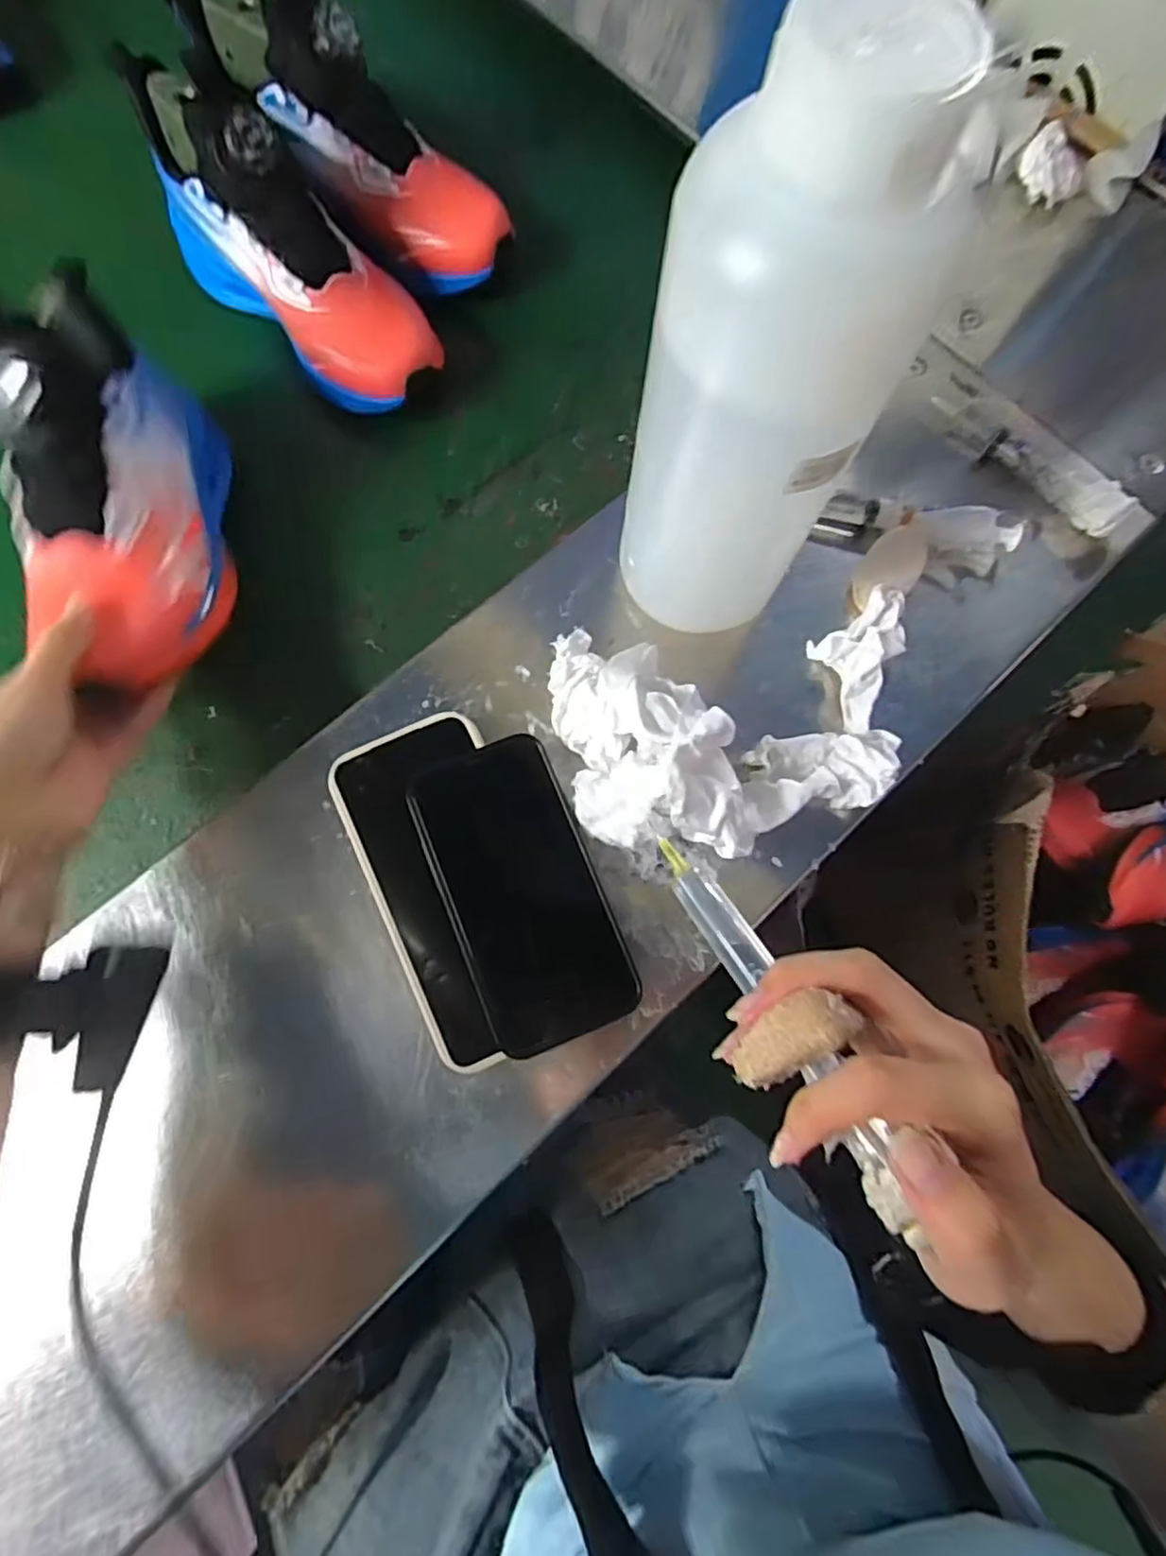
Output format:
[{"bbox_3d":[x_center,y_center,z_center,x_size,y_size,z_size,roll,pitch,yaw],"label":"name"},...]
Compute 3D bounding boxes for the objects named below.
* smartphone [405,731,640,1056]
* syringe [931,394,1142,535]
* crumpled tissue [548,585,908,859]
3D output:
[{"bbox_3d":[-0.030,0.055,0.342,0.072,0.005,0.145,-22,80,-6],"label":"smartphone"},{"bbox_3d":[0.276,-0.197,0.429,0.131,0.023,0.023,41,78,7],"label":"syringe"},{"bbox_3d":[0.089,-0.031,0.360,0.206,0.059,0.135,-7,77,-4],"label":"crumpled tissue"}]

